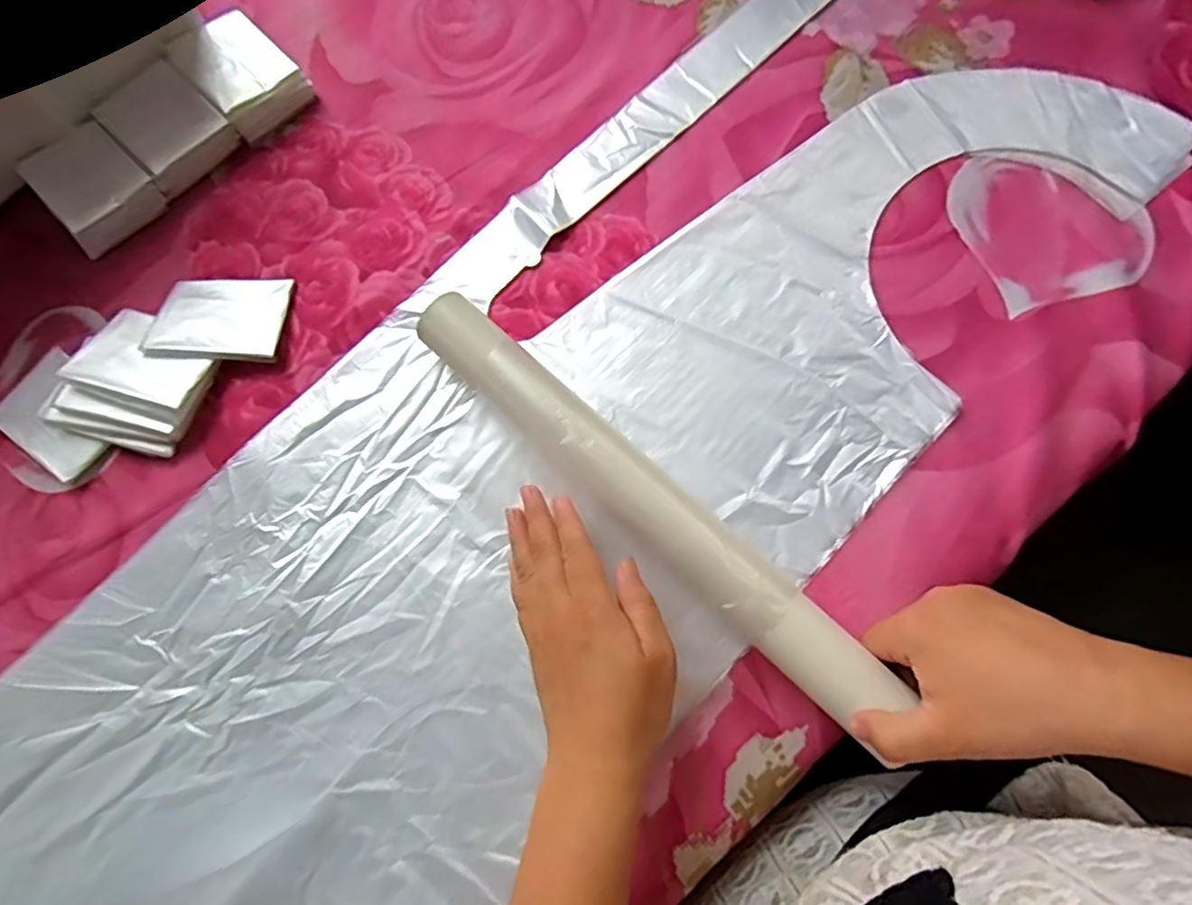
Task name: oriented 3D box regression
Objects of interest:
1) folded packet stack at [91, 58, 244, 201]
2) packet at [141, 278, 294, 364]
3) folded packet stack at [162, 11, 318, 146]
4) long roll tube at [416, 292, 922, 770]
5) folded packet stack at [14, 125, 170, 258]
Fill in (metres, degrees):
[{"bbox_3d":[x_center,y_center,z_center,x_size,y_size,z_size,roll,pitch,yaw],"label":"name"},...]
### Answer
[{"bbox_3d":[-0.309,-0.236,0.460,0.066,0.028,0.073,-40,76,-8],"label":"folded packet stack"},{"bbox_3d":[-0.248,-0.089,0.423,0.083,0.008,0.060,0,66,-5],"label":"packet"},{"bbox_3d":[-0.261,-0.280,0.468,0.062,0.027,0.085,-44,77,-8],"label":"folded packet stack"},{"bbox_3d":[0.023,0.021,0.370,0.325,0.029,0.044,42,80,12],"label":"long roll tube"},{"bbox_3d":[-0.351,-0.187,0.446,0.063,0.026,0.074,-41,76,-8],"label":"folded packet stack"}]

